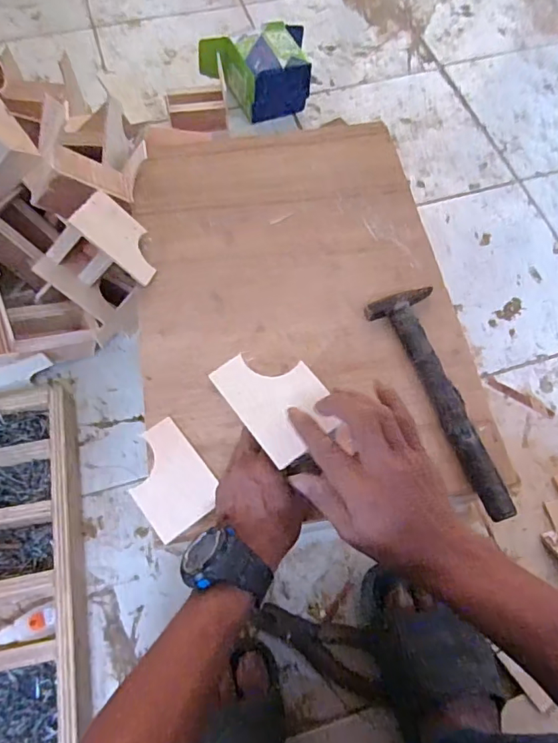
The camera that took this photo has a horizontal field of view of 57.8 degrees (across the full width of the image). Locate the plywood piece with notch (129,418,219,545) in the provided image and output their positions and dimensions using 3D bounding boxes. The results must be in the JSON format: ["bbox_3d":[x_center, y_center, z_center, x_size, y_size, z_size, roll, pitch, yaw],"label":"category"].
[{"bbox_3d":[-0.106,0.102,0.483,0.070,0.007,0.099,-36,73,-16],"label":"plywood piece with notch"}]

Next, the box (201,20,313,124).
[{"bbox_3d":[-0.033,-0.520,0.879,0.187,0.096,0.147,-13,66,-6],"label":"box"}]

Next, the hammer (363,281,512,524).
[{"bbox_3d":[0.160,0.025,0.508,0.065,0.025,0.248,-13,68,-7],"label":"hammer"}]

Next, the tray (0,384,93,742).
[{"bbox_3d":[-0.290,0.215,0.550,0.144,0.048,0.405,-12,66,-6],"label":"tray"}]

